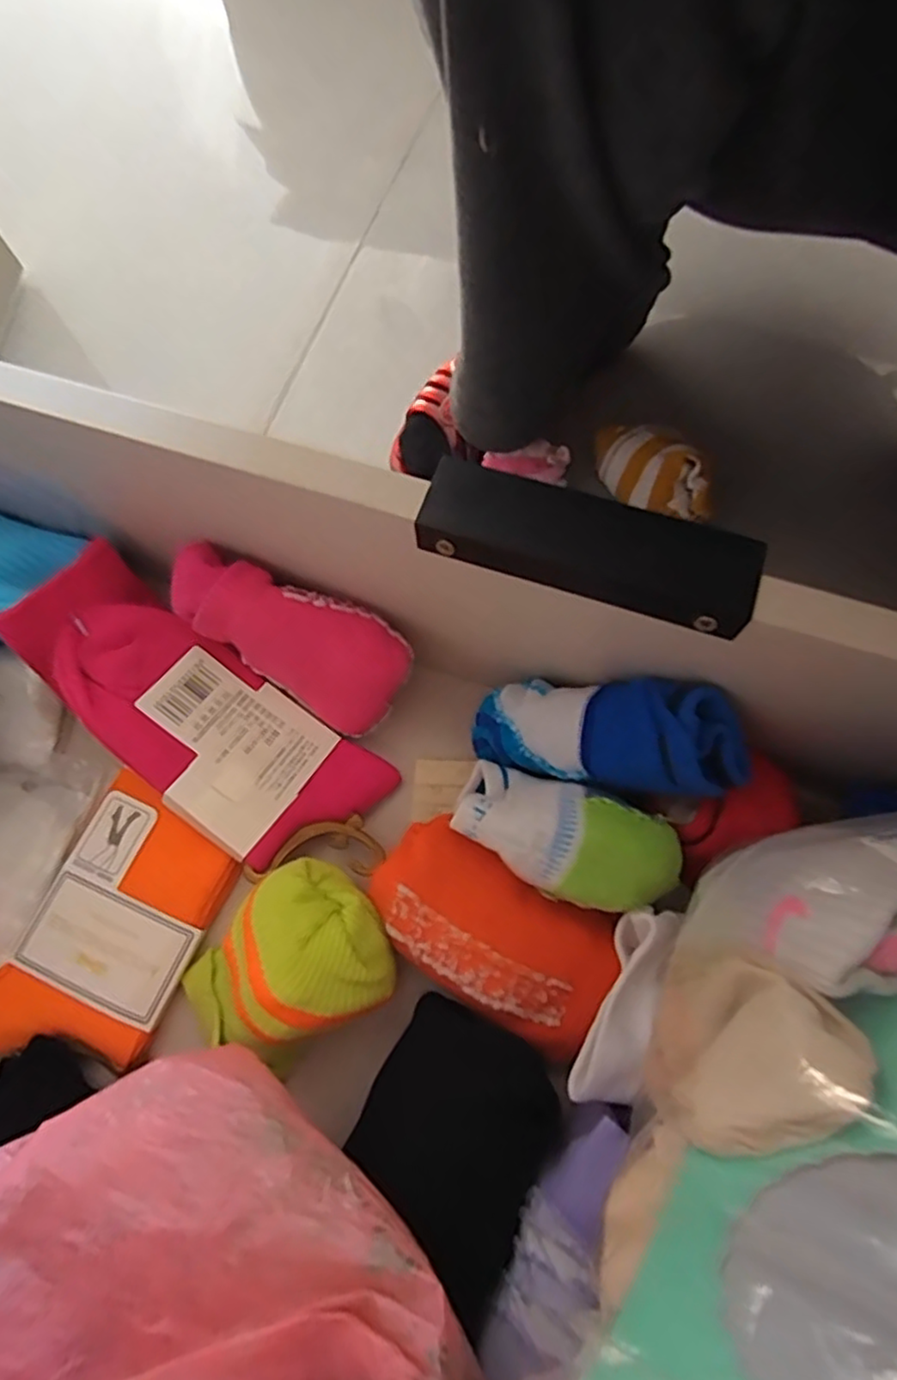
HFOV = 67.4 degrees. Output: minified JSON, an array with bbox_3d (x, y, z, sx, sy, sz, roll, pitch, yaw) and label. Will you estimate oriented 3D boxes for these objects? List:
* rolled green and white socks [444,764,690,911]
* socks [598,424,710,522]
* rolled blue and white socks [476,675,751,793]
[{"bbox_3d":[0.052,0.067,0.309,0.102,0.054,0.052,26,74,10],"label":"rolled green and white socks"},{"bbox_3d":[0.156,-0.167,0.514,0.050,0.050,0.108,-31,73,-9],"label":"socks"},{"bbox_3d":[0.068,0.018,0.310,0.127,0.044,0.048,2,67,38],"label":"rolled blue and white socks"}]

